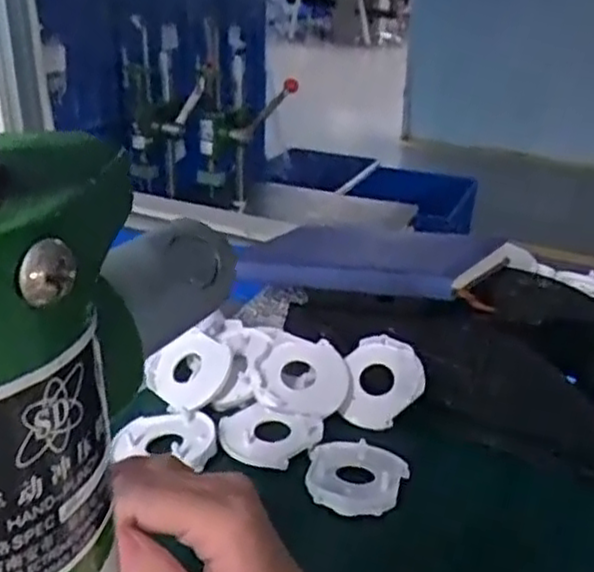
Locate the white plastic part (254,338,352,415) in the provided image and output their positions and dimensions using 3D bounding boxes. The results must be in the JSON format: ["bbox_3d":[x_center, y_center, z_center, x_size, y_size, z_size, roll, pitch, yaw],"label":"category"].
[{"bbox_3d":[0.005,0.065,0.528,0.068,0.009,0.058,11,56,-10],"label":"white plastic part"}]

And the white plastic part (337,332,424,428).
[{"bbox_3d":[0.060,0.071,0.534,0.057,0.008,0.069,37,75,20],"label":"white plastic part"}]

